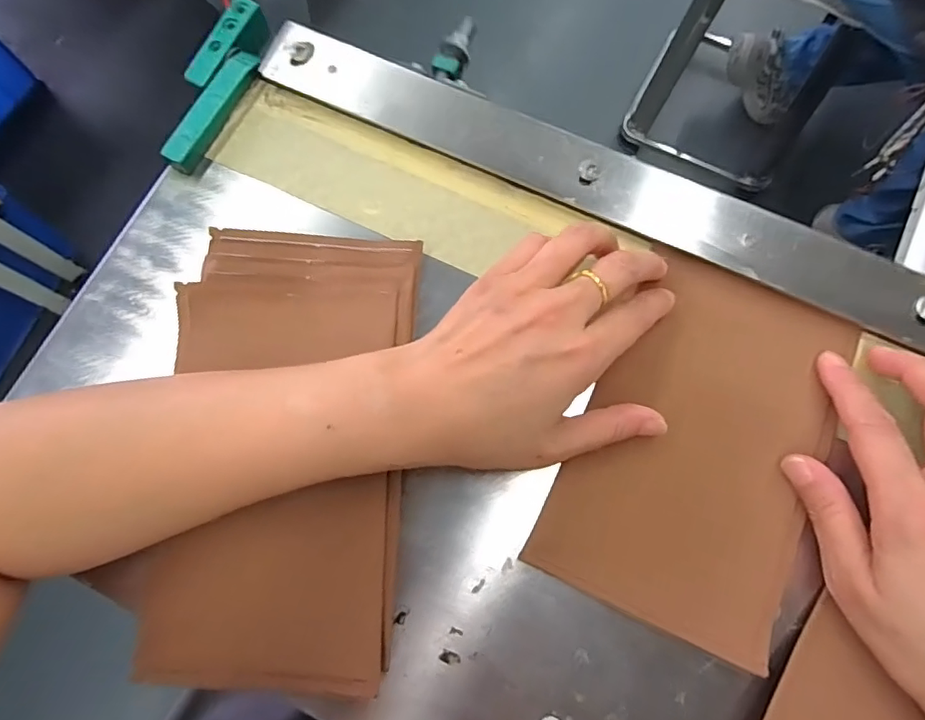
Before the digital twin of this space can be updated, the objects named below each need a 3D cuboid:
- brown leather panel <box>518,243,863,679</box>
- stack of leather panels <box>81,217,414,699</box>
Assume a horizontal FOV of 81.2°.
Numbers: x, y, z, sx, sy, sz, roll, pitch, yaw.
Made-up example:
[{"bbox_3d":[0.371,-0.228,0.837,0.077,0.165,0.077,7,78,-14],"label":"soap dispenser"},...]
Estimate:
[{"bbox_3d":[0.118,0.039,0.267,0.111,0.005,0.179,25,78,6],"label":"brown leather panel"},{"bbox_3d":[-0.090,0.039,0.264,0.124,0.013,0.217,2,77,1],"label":"stack of leather panels"}]

